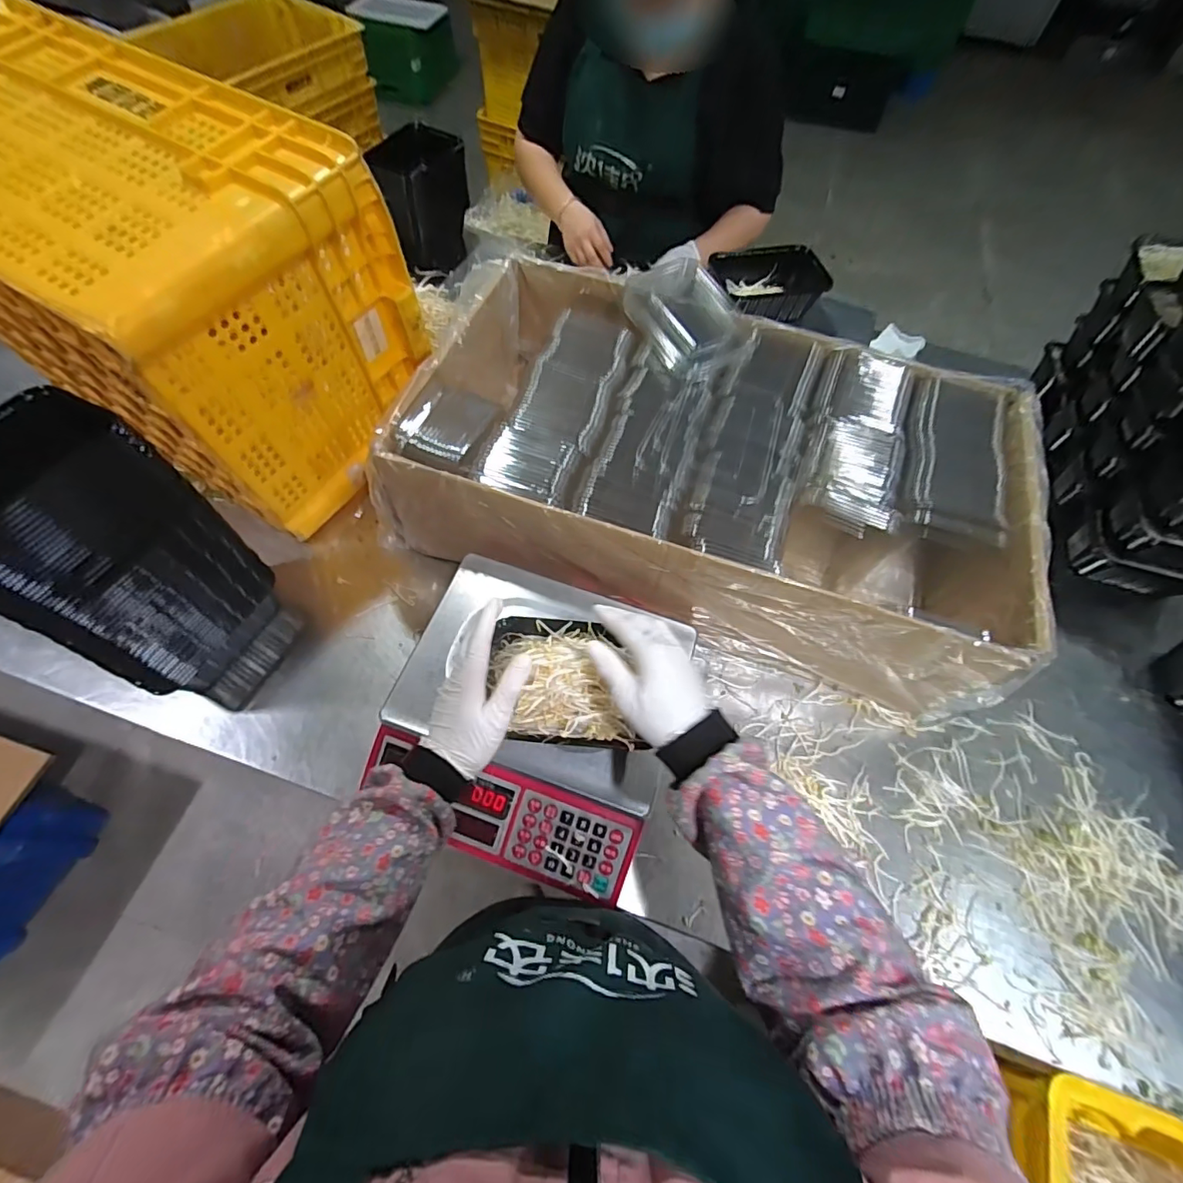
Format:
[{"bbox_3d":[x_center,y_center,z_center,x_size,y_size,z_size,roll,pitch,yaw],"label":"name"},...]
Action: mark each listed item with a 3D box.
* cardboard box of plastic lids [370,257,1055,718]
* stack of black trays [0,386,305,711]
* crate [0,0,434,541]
[{"bbox_3d":[0.155,-0.167,0.712,0.737,0.173,0.421,19,63,6],"label":"cardboard box of plastic lids"},{"bbox_3d":[-0.480,-0.019,0.553,0.174,0.315,0.175,23,63,8],"label":"stack of black trays"},{"bbox_3d":[-0.527,-0.373,0.667,0.508,0.352,0.305,30,65,12],"label":"crate"}]

